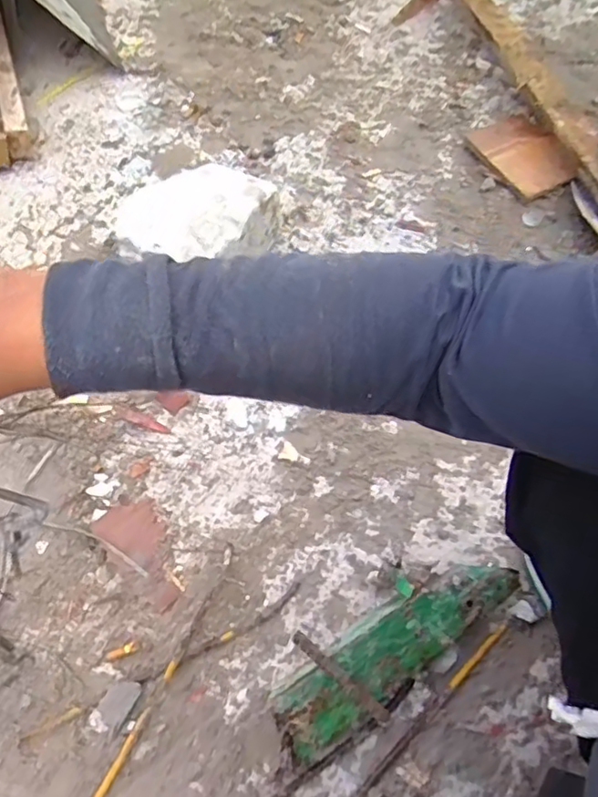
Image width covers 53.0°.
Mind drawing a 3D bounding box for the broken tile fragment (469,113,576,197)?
[{"bbox_3d":[0.377,-0.412,1.007,0.116,0.017,0.158,-33,72,-9],"label":"broken tile fragment"}]

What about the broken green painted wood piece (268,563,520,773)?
[{"bbox_3d":[0.101,0.260,0.634,0.293,0.059,0.093,-31,65,-14],"label":"broken green painted wood piece"}]

